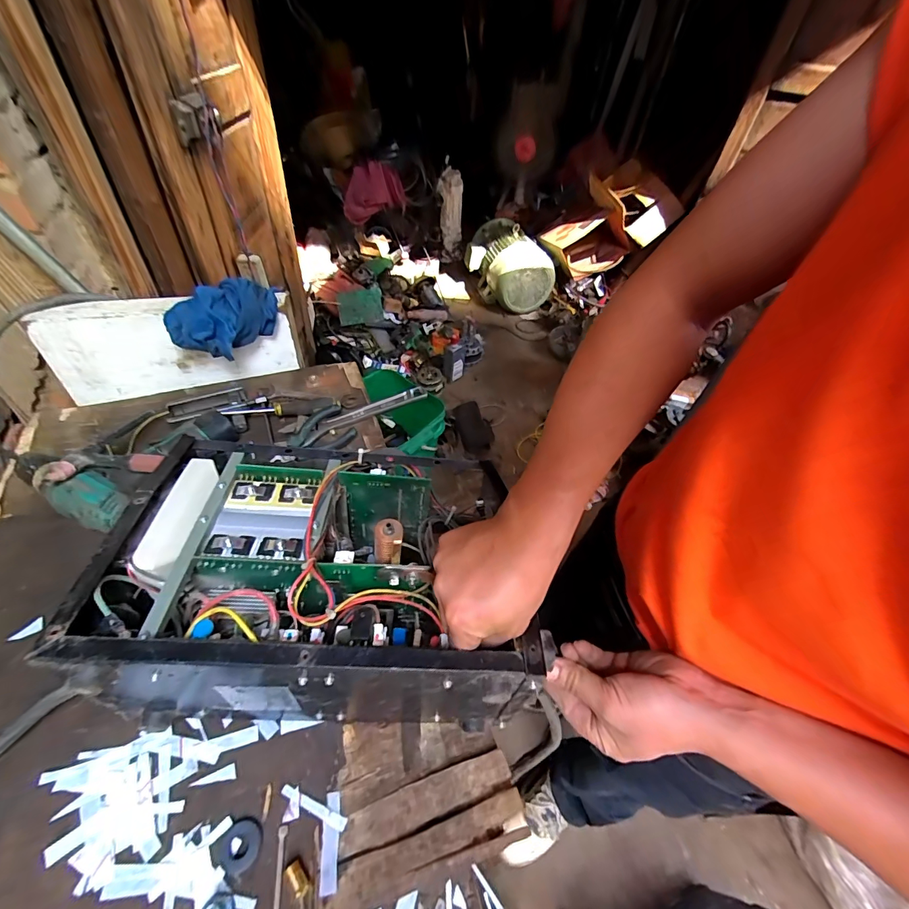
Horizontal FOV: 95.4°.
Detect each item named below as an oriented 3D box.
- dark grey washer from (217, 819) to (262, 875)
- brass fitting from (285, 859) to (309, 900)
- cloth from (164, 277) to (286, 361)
[{"bbox_3d":[-0.162,0.294,0.311,0.029,0.004,0.029,-12,49,-16],"label":"dark grey washer"},{"bbox_3d":[-0.114,0.310,0.302,0.011,0.010,0.020,-30,56,-29],"label":"brass fitting"},{"bbox_3d":[-0.338,-0.209,0.617,0.163,0.079,0.089,-22,53,-24],"label":"cloth"}]

